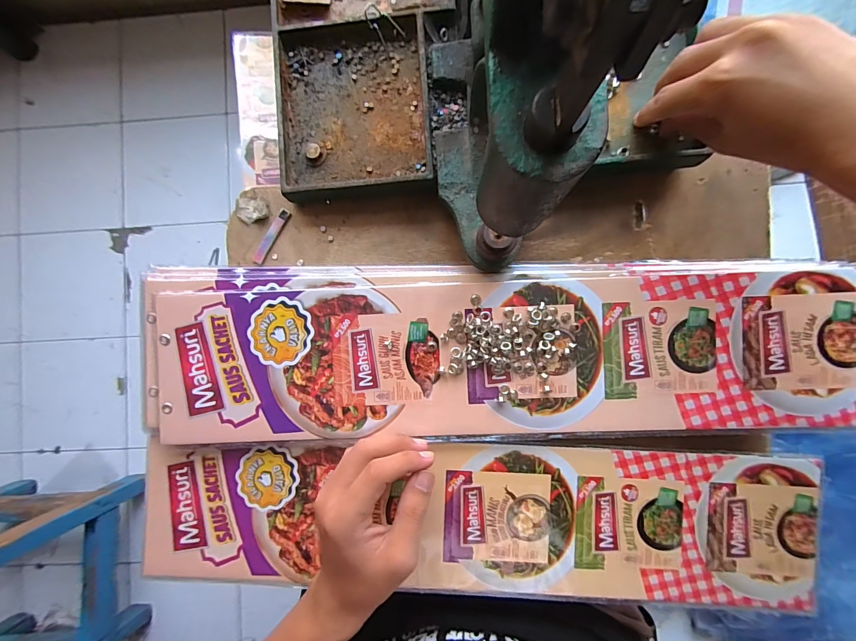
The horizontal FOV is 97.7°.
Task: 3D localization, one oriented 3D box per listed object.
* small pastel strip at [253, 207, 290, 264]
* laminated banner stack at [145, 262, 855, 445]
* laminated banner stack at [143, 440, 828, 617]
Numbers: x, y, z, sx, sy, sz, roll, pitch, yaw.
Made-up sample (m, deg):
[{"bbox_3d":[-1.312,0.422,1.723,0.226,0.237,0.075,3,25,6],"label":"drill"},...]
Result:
[{"bbox_3d":[-0.142,-0.076,0.339,0.010,0.004,0.055,29,90,4],"label":"small pastel strip"},{"bbox_3d":[0.053,0.023,0.313,0.567,0.031,0.146,-1,88,3],"label":"laminated banner stack"},{"bbox_3d":[0.042,0.174,0.321,0.567,0.018,0.131,2,88,1],"label":"laminated banner stack"}]

